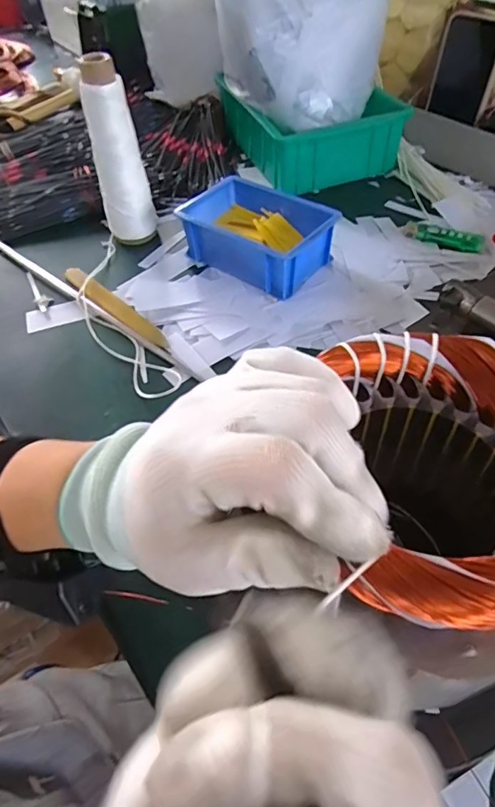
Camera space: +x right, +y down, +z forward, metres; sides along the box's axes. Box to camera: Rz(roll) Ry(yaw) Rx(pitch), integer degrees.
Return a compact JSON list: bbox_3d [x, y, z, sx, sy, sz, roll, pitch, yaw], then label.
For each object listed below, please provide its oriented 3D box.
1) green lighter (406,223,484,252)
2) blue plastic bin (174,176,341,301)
[{"bbox_3d":[0.214,-0.182,0.519,0.082,0.013,0.015,19,56,17],"label":"green lighter"},{"bbox_3d":[0.014,-0.179,0.502,0.143,0.056,0.109,30,60,24],"label":"blue plastic bin"}]

